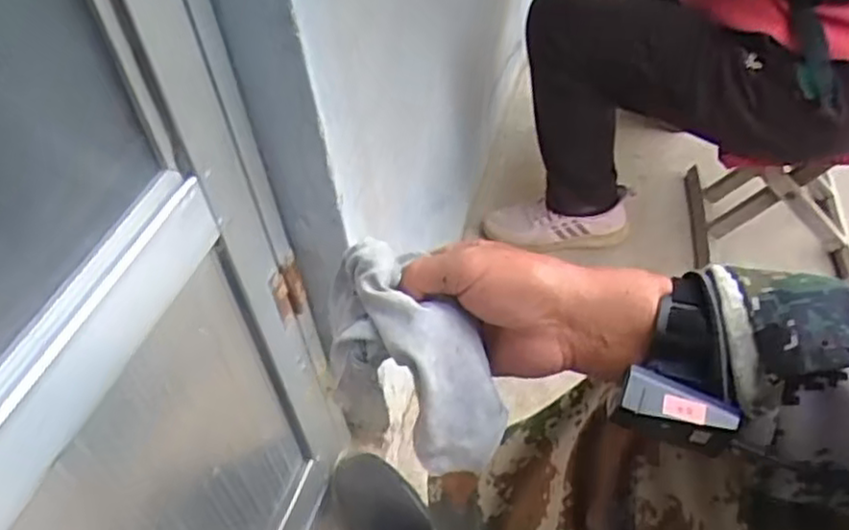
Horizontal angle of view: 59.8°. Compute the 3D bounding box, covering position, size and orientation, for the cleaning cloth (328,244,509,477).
[{"bbox_3d":[-0.016,0.058,0.490,0.086,0.098,0.141,-23,46,-16],"label":"cleaning cloth"}]

